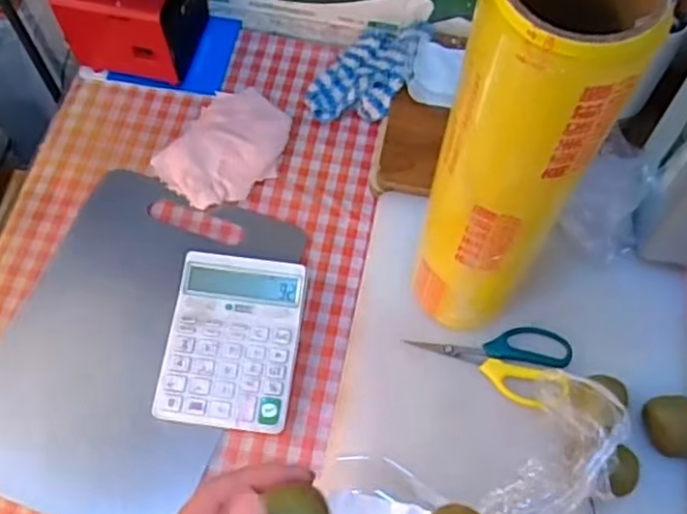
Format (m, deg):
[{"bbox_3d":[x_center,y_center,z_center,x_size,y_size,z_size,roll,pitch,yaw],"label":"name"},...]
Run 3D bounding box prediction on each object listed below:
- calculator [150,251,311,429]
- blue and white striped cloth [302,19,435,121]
[{"bbox_3d":[-0.106,0.078,0.655,0.123,0.025,0.160,6,63,3],"label":"calculator"},{"bbox_3d":[0.027,-0.217,0.795,0.102,0.048,0.143,27,66,12],"label":"blue and white striped cloth"}]

